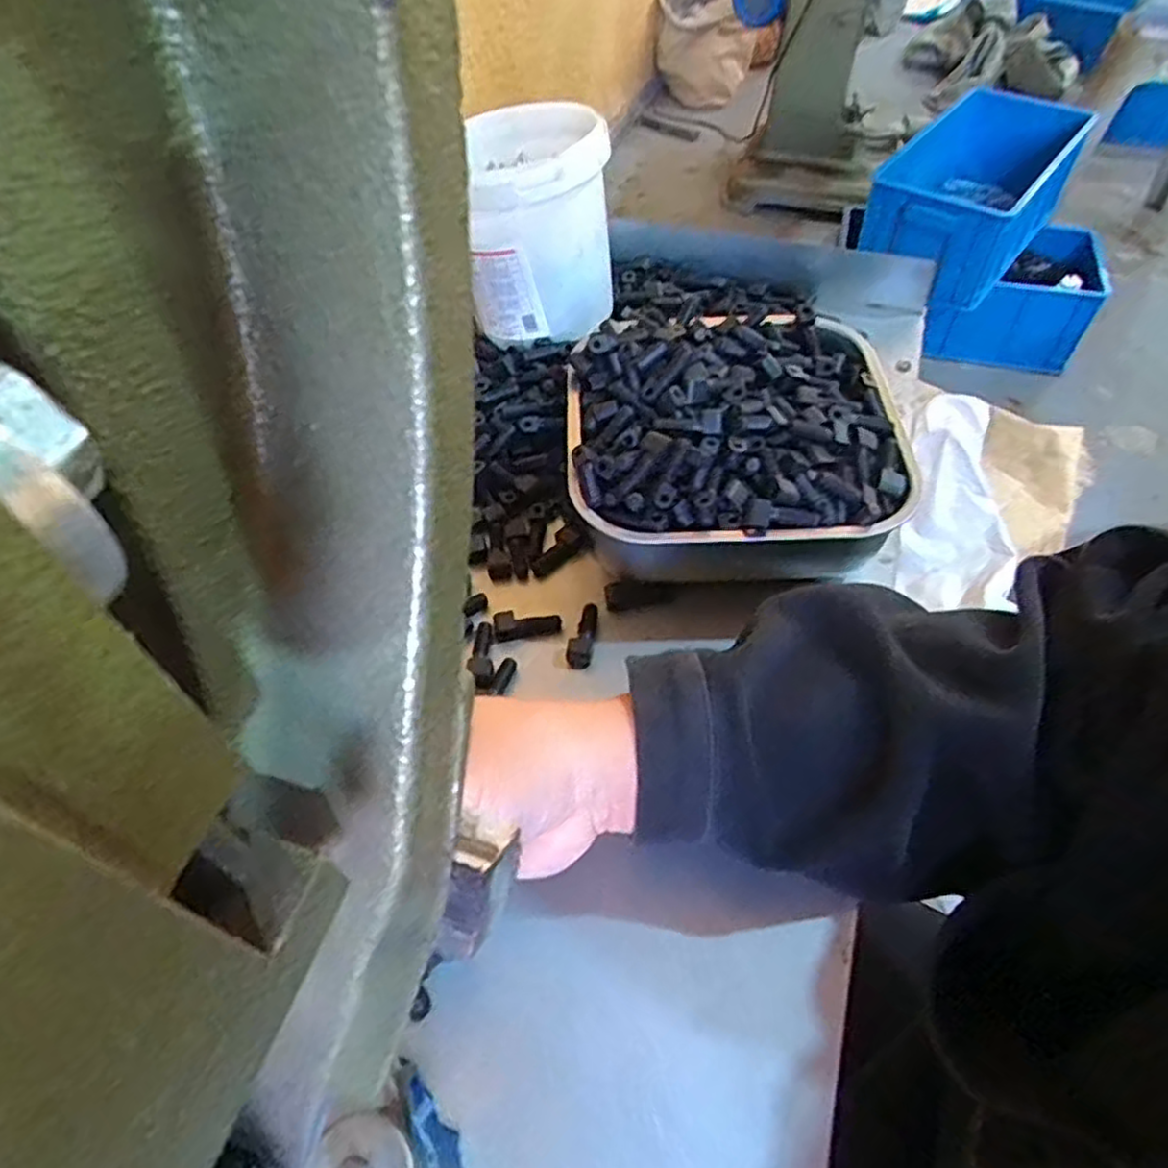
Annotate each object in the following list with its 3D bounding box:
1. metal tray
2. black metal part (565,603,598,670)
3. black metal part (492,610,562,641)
[{"bbox_3d":[0.082,-0.080,0.428,0.175,0.076,0.173,3,53,4],"label":"metal tray"},{"bbox_3d":[0.000,0.024,0.399,0.012,0.008,0.039,9,53,8],"label":"black metal part"},{"bbox_3d":[-0.030,0.021,0.408,0.036,0.007,0.015,-7,53,-4],"label":"black metal part"}]

